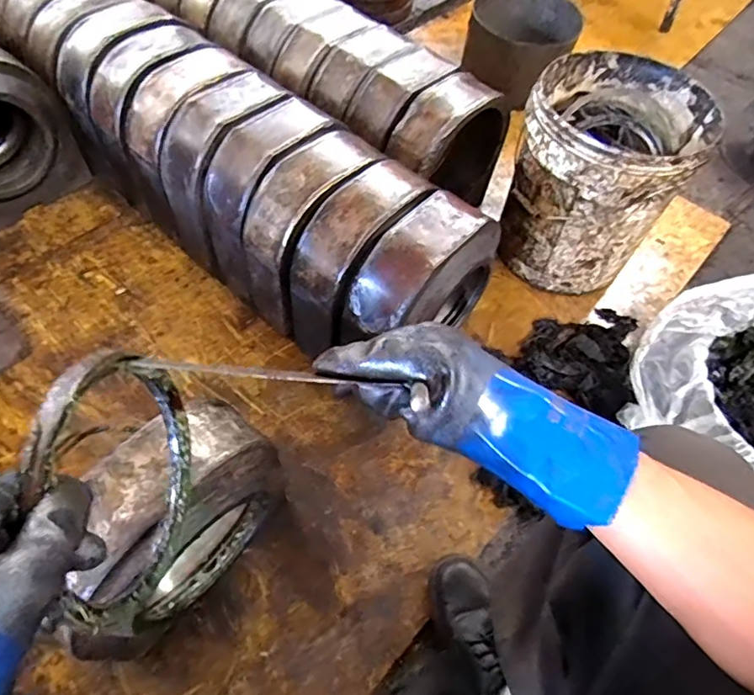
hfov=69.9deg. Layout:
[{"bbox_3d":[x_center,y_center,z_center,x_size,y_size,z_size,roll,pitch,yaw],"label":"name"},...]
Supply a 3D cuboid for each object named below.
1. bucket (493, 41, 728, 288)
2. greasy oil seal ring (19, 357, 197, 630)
[{"bbox_3d":[0.414,-0.324,1.053,0.287,0.348,0.313,2,57,-3],"label":"bucket"},{"bbox_3d":[-0.184,0.097,0.414,0.027,0.193,0.186,-3,14,3],"label":"greasy oil seal ring"}]

